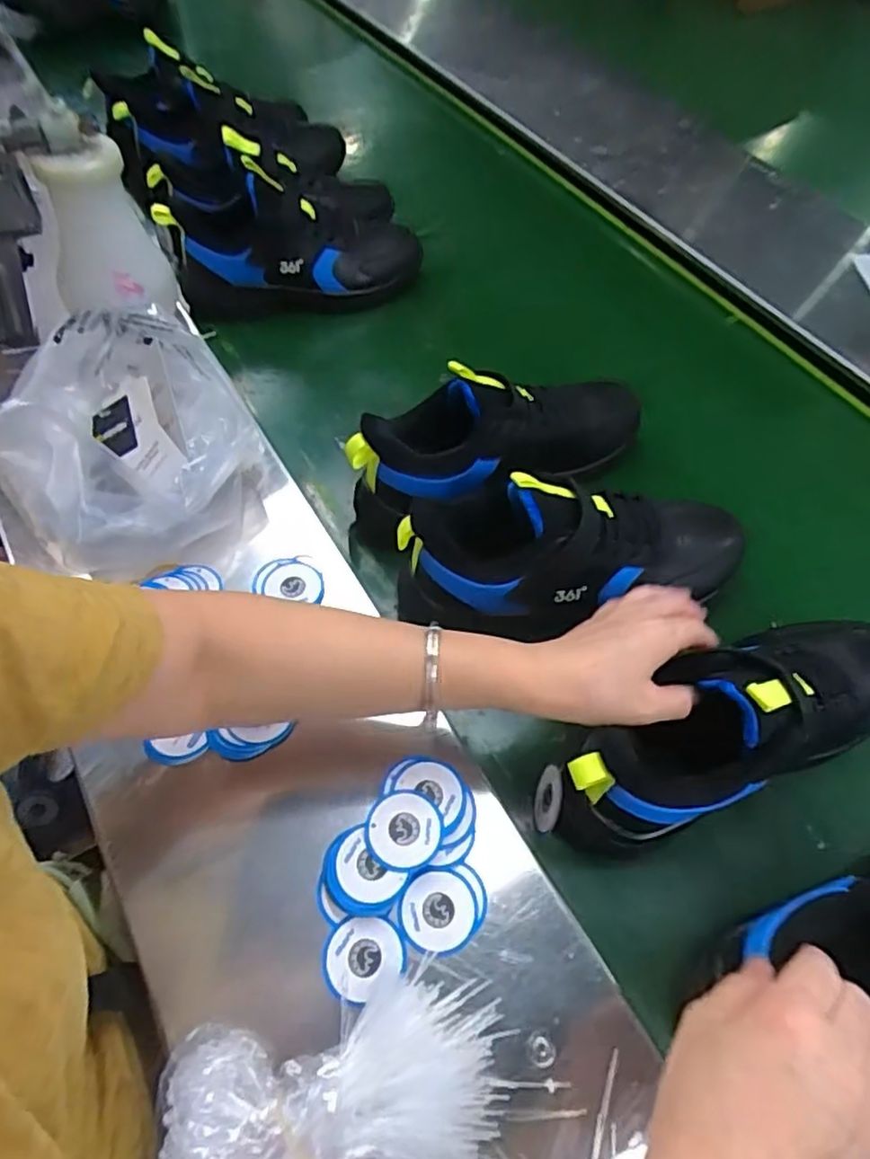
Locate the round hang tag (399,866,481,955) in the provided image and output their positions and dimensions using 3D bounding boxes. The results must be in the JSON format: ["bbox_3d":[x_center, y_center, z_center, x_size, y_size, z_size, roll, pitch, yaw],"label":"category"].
[{"bbox_3d":[0.002,0.207,0.418,0.047,0.007,0.046,-1,60,2],"label":"round hang tag"}]

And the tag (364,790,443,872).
[{"bbox_3d":[-0.020,0.162,0.429,0.049,0.008,0.047,2,62,-5],"label":"tag"}]

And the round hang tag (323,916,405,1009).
[{"bbox_3d":[-0.044,0.228,0.401,0.047,0.005,0.044,-1,60,2],"label":"round hang tag"}]

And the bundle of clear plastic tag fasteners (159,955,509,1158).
[{"bbox_3d":[-0.049,0.286,0.346,0.169,0.056,0.114,-15,61,-6],"label":"bundle of clear plastic tag fasteners"}]

